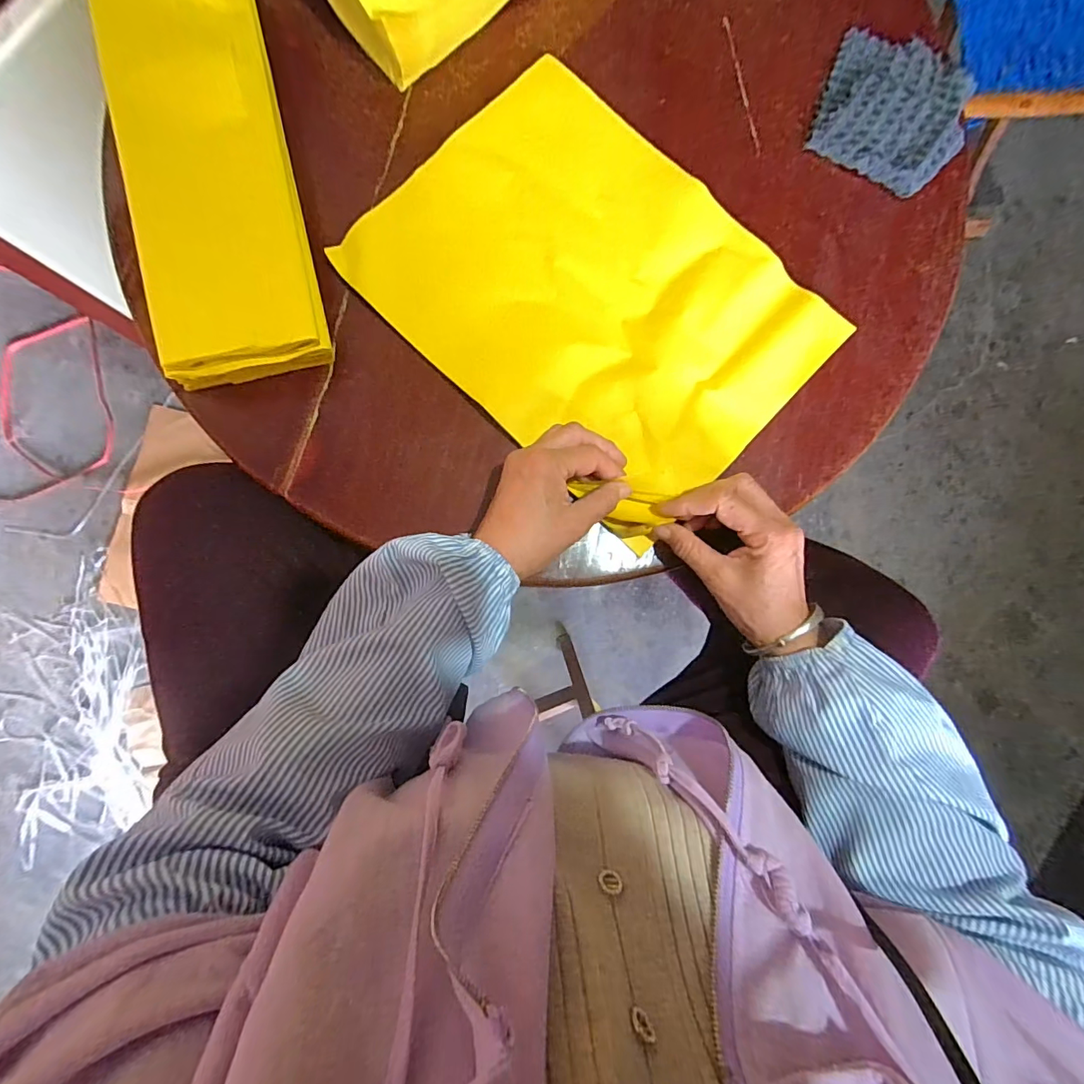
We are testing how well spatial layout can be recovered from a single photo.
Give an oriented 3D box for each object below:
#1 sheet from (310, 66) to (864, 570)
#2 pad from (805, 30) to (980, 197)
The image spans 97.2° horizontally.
[{"bbox_3d":[0.043,-0.202,0.396,0.350,0.020,0.257,43,86,-1],"label":"sheet"},{"bbox_3d":[0.311,-0.382,0.421,0.121,0.017,0.140,21,87,-3],"label":"pad"}]

